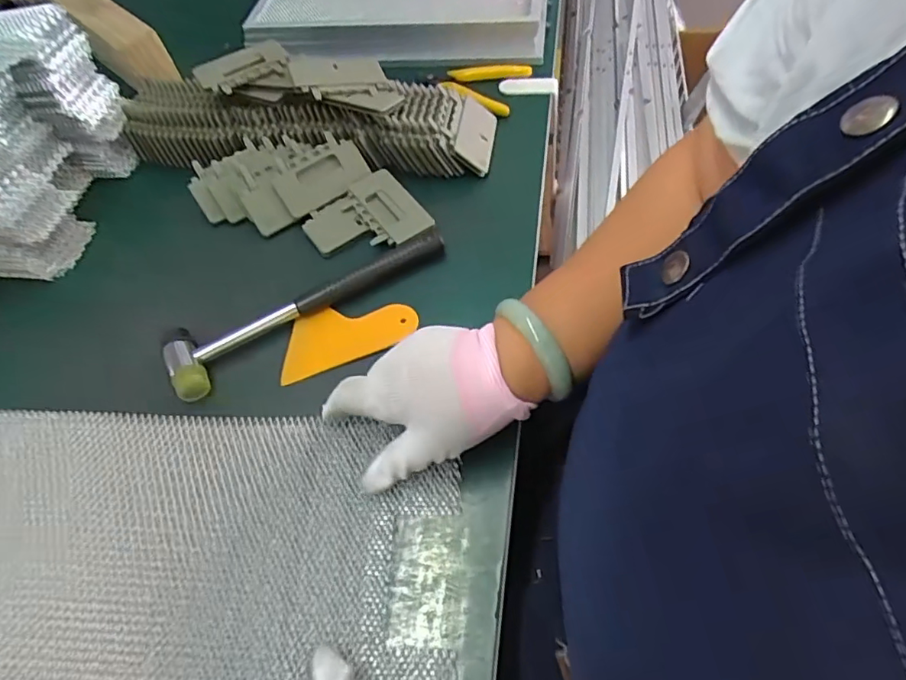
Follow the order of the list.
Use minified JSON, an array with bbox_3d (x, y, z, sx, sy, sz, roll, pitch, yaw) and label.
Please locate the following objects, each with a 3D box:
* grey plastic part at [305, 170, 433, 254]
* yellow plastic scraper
[{"bbox_3d":[-0.078,-0.108,0.491,0.095,0.014,0.085,-30,58,-13],"label":"grey plastic part"},{"bbox_3d":[-0.085,-0.007,0.438,0.109,0.010,0.055,-20,56,-6],"label":"yellow plastic scraper"}]

